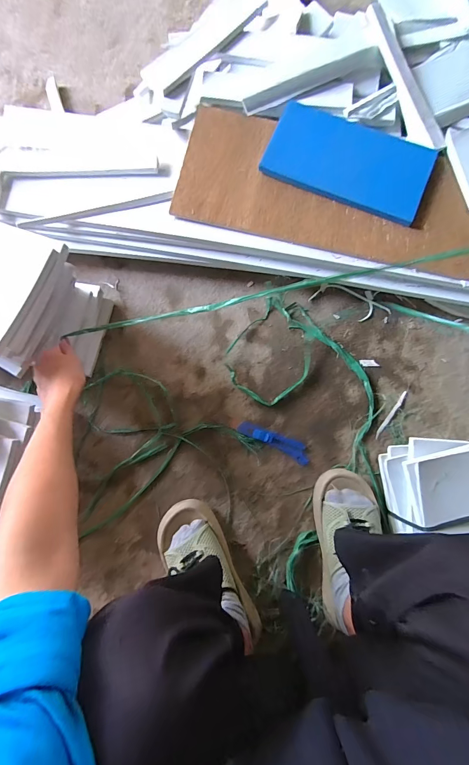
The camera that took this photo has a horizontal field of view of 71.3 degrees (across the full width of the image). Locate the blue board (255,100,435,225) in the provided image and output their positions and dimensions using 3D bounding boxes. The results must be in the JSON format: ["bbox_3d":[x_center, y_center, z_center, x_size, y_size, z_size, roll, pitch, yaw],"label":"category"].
[{"bbox_3d":[0.205,-0.398,0.579,0.277,0.021,0.157,23,80,4],"label":"blue board"}]

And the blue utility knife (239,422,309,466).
[{"bbox_3d":[0.070,0.107,0.583,0.135,0.015,0.034,21,80,5],"label":"blue utility knife"}]

